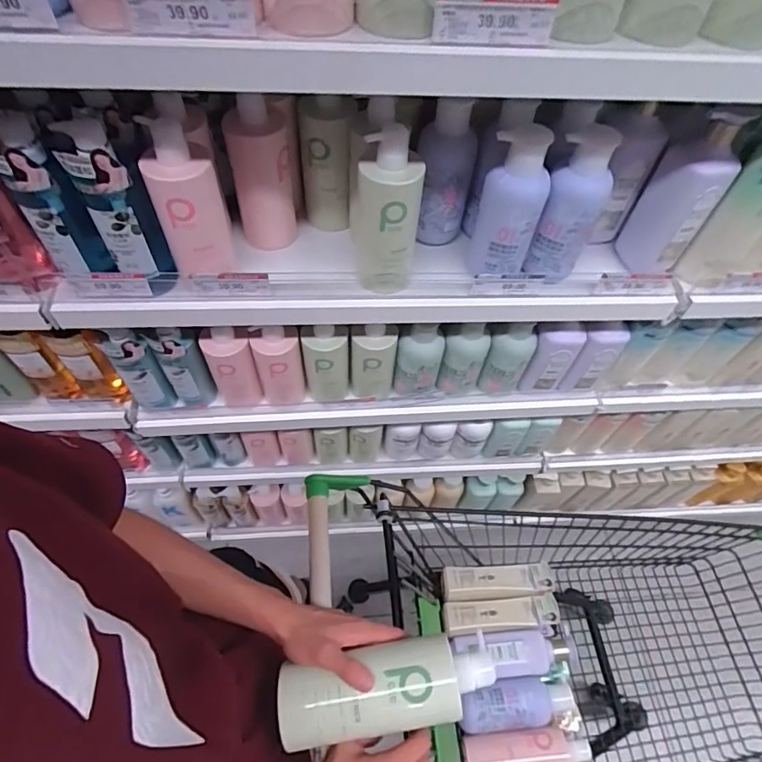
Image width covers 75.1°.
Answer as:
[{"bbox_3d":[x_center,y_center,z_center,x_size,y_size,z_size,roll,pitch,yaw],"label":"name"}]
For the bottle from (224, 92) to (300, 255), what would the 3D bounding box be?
[{"bbox_3d":[-0.160,-0.281,0.678,0.081,0.203,0.080,-3,59,-5],"label":"bottle"}]

